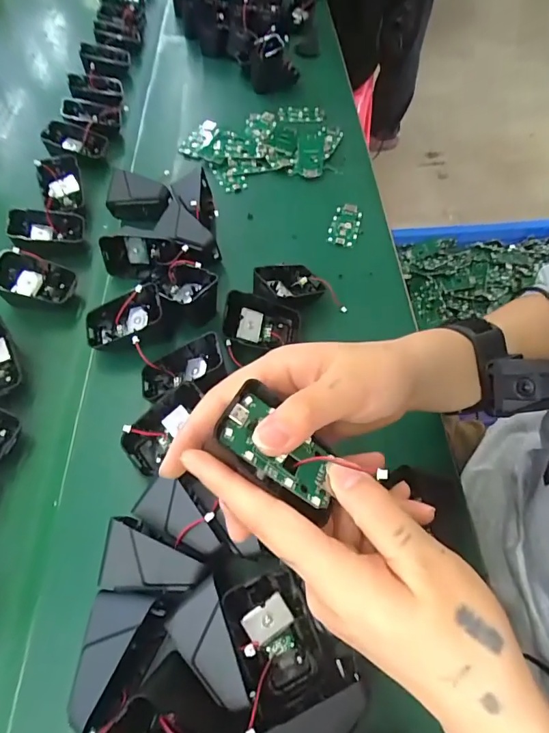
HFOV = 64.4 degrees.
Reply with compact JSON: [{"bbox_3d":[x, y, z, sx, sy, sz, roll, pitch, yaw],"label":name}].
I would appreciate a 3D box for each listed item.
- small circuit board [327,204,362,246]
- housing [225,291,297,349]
[{"bbox_3d":[0.078,-0.159,0.482,0.032,0.004,0.064,13,58,8],"label":"small circuit board"},{"bbox_3d":[-0.014,-0.036,0.384,0.069,0.028,0.042,13,81,-23],"label":"housing"}]

